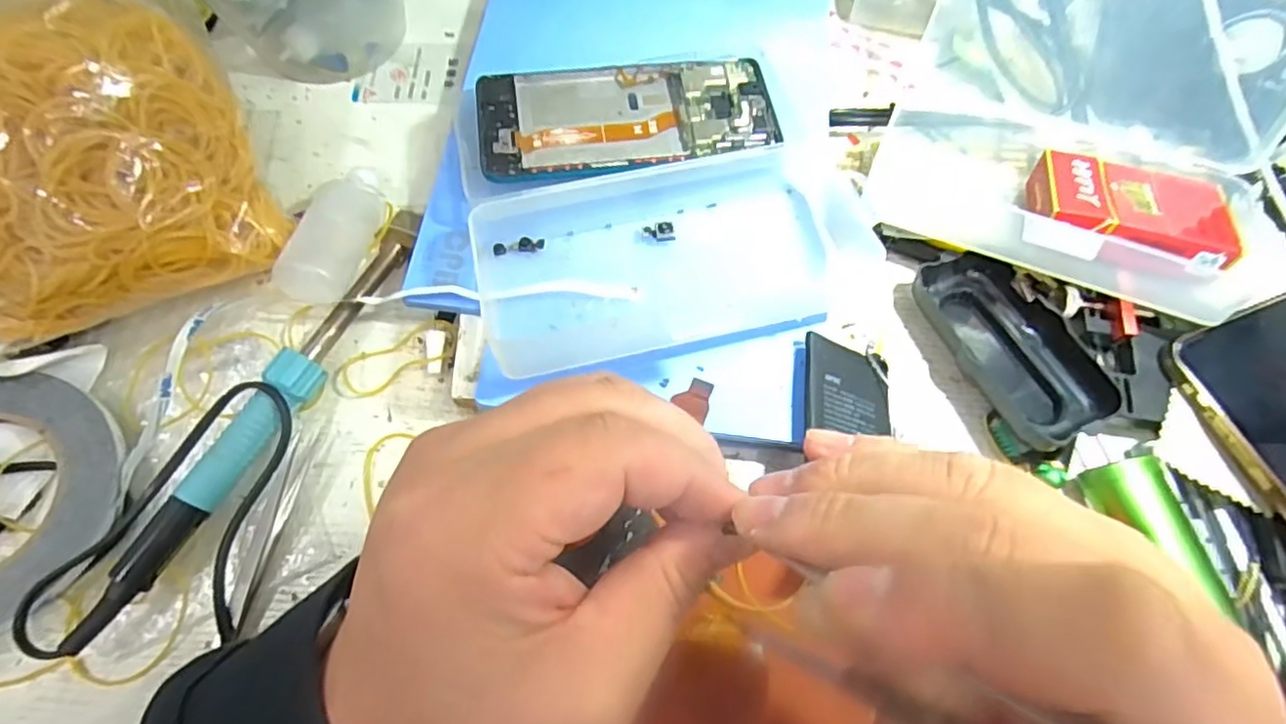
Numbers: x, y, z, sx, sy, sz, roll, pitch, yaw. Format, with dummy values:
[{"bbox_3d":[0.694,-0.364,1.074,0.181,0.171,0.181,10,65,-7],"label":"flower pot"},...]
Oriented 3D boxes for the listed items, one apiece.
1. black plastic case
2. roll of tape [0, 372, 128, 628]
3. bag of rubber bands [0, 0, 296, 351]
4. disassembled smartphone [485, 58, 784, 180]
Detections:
[{"bbox_3d":[0.190,-0.009,0.329,0.048,0.031,0.107,-16,68,-7],"label":"black plastic case"},{"bbox_3d":[-0.301,0.066,0.287,0.113,0.033,0.120,0,67,0],"label":"roll of tape"},{"bbox_3d":[-0.276,-0.133,0.304,0.137,0.099,0.201,-17,69,-7],"label":"bag of rubber bands"},{"bbox_3d":[-0.008,-0.135,0.347,0.159,0.007,0.075,-8,65,-7],"label":"disassembled smartphone"}]

